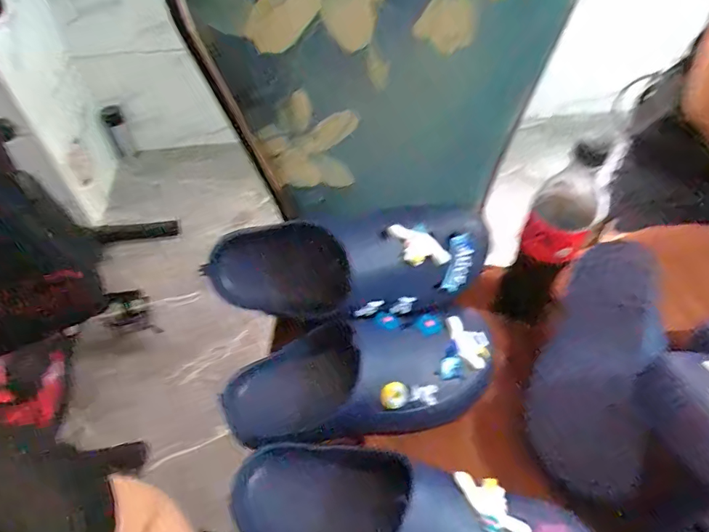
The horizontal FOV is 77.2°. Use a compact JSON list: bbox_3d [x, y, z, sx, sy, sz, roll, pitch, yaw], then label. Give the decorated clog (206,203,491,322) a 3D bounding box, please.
[{"bbox_3d":[-0.004,0.001,0.461,0.293,0.091,0.086,-3,51,-2],"label":"decorated clog"}]

